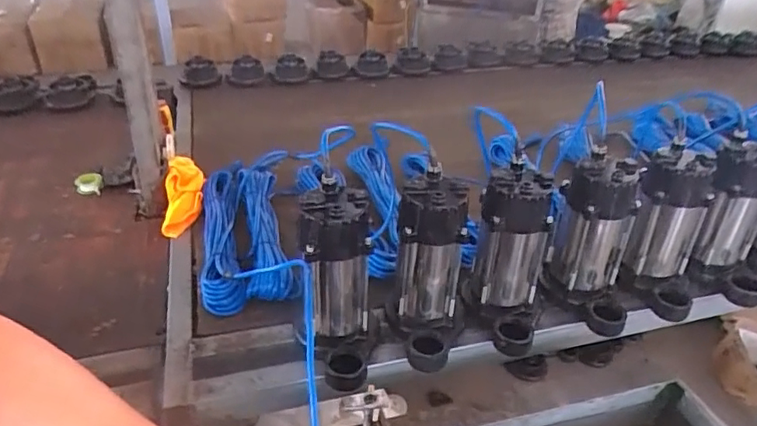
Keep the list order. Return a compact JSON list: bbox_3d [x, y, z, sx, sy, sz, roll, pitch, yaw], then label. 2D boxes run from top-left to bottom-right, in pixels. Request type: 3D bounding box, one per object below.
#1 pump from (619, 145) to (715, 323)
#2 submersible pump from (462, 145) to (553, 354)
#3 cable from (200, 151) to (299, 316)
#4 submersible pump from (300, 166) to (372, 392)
[{"bbox_3d":[0.454,0.030,0.865,0.117,0.223,0.128,16,36,19],"label":"pump"},{"bbox_3d":[0.187,0.064,0.792,0.106,0.219,0.141,10,34,10],"label":"submersible pump"},{"bbox_3d":[-0.243,0.013,1.009,0.162,0.066,0.431,-3,34,-9],"label":"cable"},{"bbox_3d":[-0.051,0.096,0.731,0.096,0.222,0.152,-1,34,-6],"label":"submersible pump"}]

